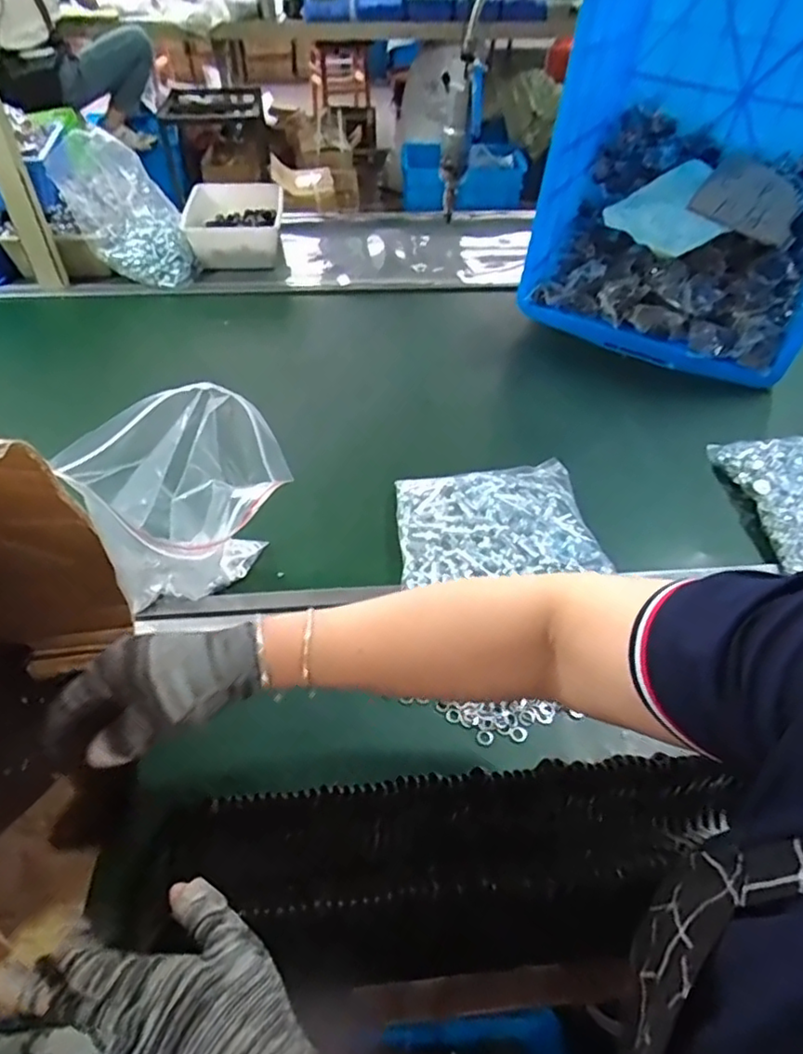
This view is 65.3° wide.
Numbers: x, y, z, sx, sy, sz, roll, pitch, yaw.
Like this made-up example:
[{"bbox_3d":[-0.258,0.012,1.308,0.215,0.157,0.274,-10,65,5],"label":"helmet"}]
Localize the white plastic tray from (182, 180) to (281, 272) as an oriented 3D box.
[{"bbox_3d":[-0.291,-0.521,1.081,0.174,0.072,0.187,-3,47,-4],"label":"white plastic tray"}]

